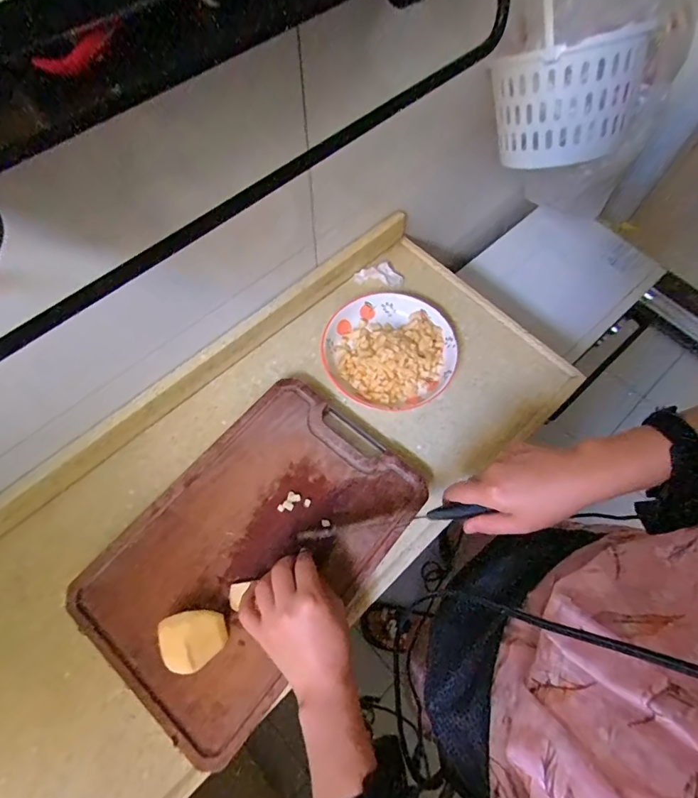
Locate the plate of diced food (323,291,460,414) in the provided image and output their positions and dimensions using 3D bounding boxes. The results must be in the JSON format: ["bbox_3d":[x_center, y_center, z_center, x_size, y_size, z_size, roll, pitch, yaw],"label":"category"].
[{"bbox_3d":[0.054,-0.071,0.581,0.175,0.048,0.166,1,67,-2],"label":"plate of diced food"}]

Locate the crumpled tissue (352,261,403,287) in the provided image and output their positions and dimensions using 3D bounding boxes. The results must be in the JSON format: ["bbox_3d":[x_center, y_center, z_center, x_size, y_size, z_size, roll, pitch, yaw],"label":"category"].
[{"bbox_3d":[0.045,-0.186,0.646,0.069,0.022,0.040,-14,68,-8],"label":"crumpled tissue"}]

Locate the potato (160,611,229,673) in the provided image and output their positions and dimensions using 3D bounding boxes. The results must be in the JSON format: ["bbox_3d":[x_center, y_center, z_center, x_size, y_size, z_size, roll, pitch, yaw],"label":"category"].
[{"bbox_3d":[-0.153,0.238,0.427,0.062,0.030,0.052,-14,67,-6],"label":"potato"}]

